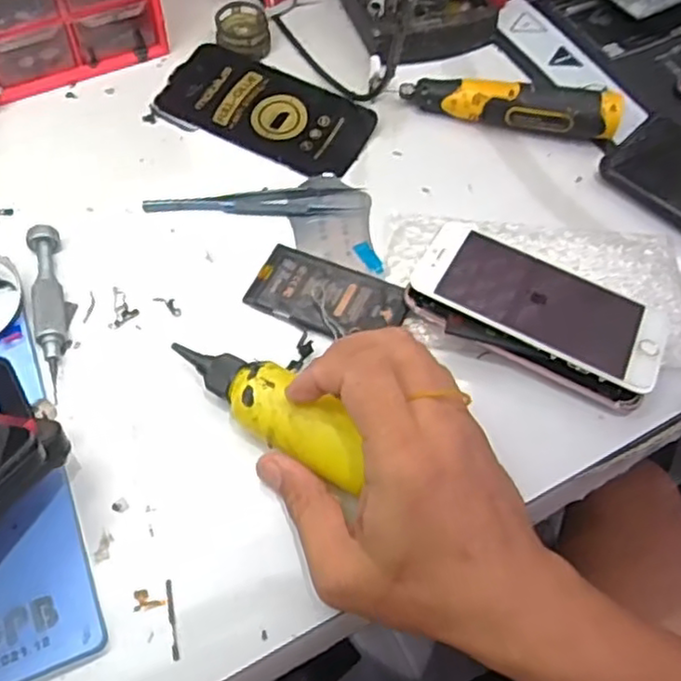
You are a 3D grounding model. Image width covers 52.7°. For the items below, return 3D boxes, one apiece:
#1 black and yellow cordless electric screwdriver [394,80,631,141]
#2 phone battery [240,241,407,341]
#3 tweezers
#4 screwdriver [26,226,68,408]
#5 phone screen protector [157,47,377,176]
[{"bbox_3d":[0.113,-0.157,0.462,0.141,0.029,0.026,12,59,4],"label":"black and yellow cordless electric screwdriver"},{"bbox_3d":[-0.007,-0.025,0.386,0.085,0.009,0.045,21,60,9],"label":"phone battery"},{"bbox_3d":[-0.053,-0.085,0.421,0.128,0.008,0.024,-4,59,-5],"label":"tweezers"},{"bbox_3d":[-0.157,-0.019,0.373,0.016,0.015,0.101,-13,61,-11],"label":"screwdriver"},{"bbox_3d":[-0.052,-0.158,0.466,0.145,0.008,0.070,28,62,13],"label":"phone screen protector"}]

